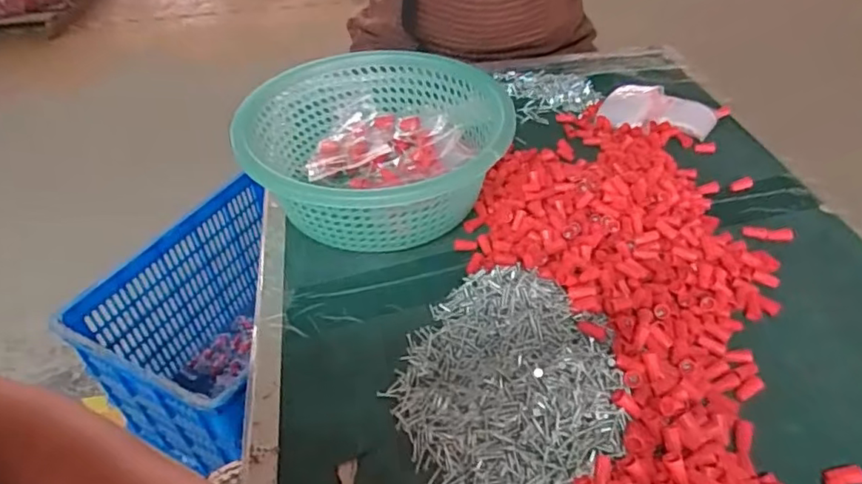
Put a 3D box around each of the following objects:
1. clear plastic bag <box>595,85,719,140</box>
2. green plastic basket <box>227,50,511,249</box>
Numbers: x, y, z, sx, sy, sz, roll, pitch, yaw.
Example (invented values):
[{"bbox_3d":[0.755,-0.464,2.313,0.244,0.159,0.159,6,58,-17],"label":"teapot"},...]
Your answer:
[{"bbox_3d":[0.286,-0.161,0.740,0.135,0.033,0.094,14,44,17],"label":"clear plastic bag"},{"bbox_3d":[-0.056,-0.095,0.618,0.251,0.106,0.265,-3,41,-2],"label":"green plastic basket"}]

